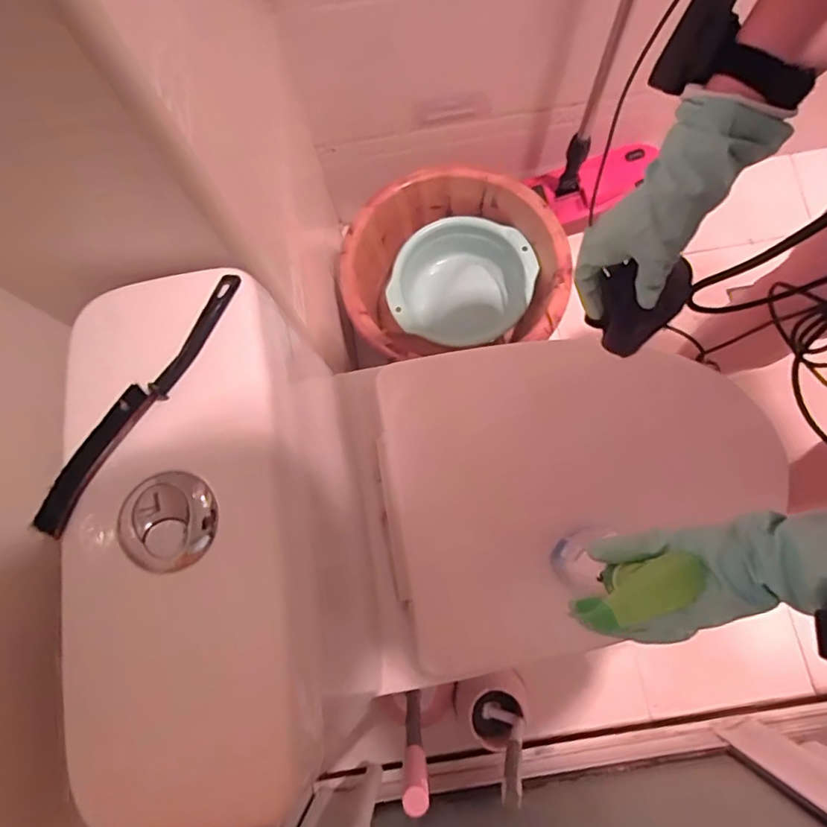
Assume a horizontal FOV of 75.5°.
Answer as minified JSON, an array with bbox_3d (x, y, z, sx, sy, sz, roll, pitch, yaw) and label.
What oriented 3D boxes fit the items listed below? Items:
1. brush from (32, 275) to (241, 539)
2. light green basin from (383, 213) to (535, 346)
[{"bbox_3d":[-0.199,-0.012,0.389,0.026,0.008,0.222,33,80,8],"label":"brush"},{"bbox_3d":[0.091,-0.249,1.096,0.291,0.149,0.247,-33,78,-6],"label":"light green basin"}]

